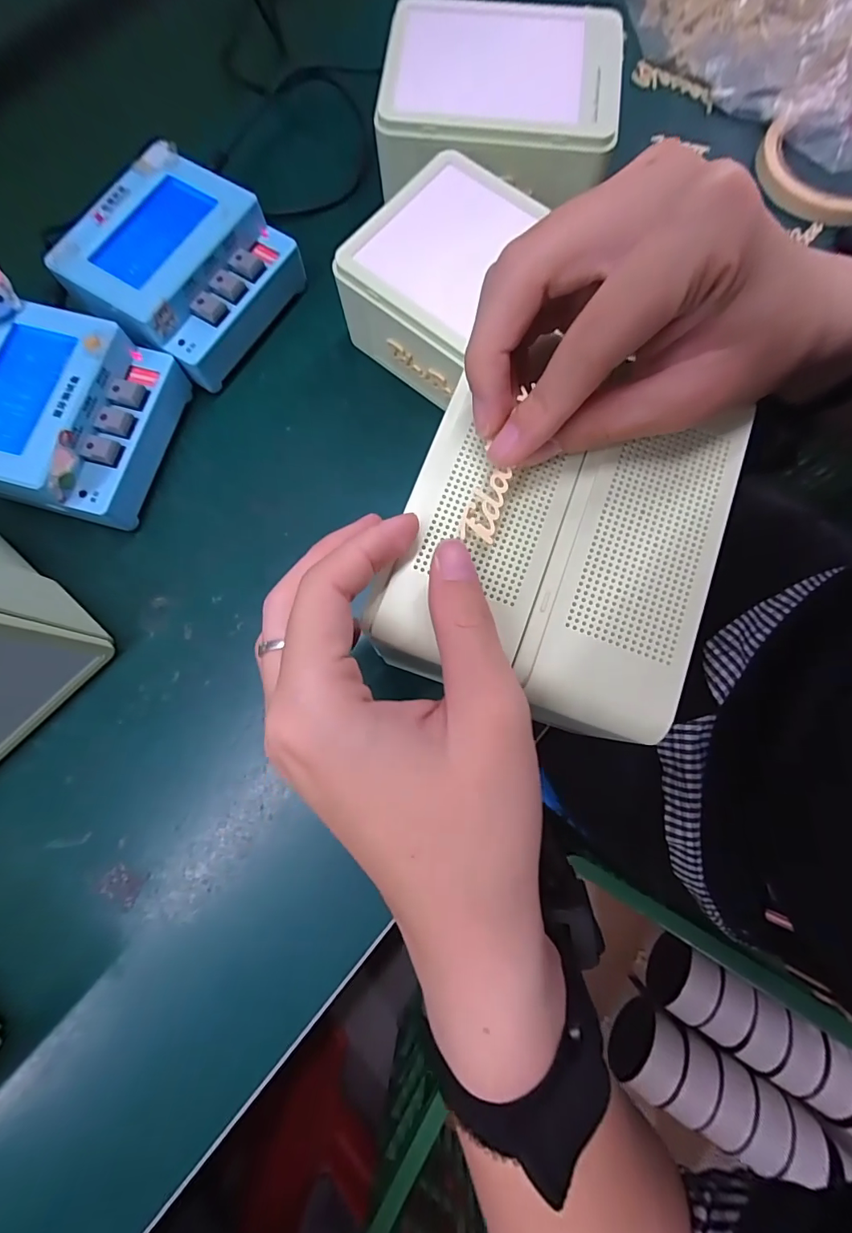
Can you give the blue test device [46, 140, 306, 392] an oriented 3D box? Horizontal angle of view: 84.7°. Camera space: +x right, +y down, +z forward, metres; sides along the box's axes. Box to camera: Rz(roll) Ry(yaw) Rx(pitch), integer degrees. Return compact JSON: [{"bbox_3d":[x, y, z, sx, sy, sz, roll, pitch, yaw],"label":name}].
[{"bbox_3d":[-0.144,-0.204,0.283,0.099,0.052,0.102,32,80,8],"label":"blue test device"}]

